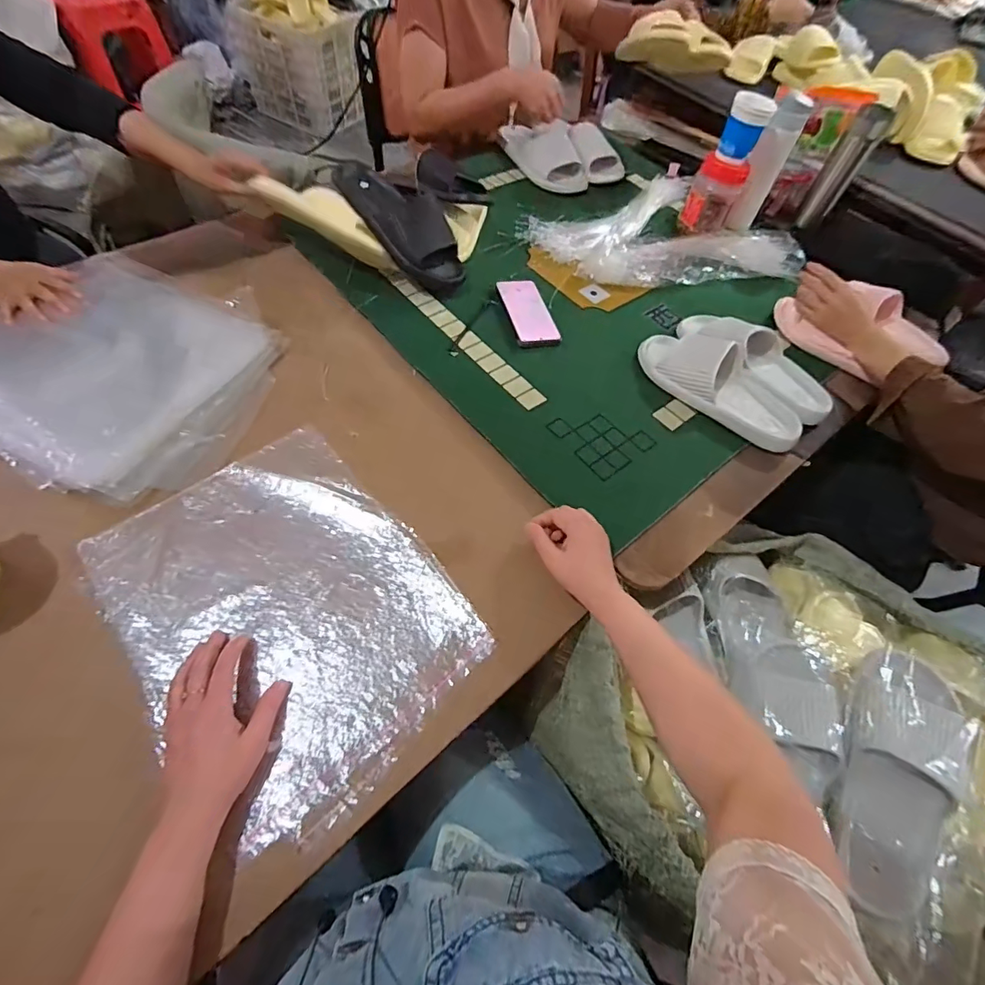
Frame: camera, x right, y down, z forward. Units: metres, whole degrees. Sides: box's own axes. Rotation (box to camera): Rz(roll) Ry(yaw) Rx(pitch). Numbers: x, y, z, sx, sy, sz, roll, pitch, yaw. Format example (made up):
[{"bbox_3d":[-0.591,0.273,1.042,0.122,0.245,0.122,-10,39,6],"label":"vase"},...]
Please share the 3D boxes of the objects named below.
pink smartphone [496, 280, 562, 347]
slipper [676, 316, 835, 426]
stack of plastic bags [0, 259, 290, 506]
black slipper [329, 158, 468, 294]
[{"bbox_3d":[0.059,-0.305,0.807,0.074,0.014,0.161,-10,61,-11],"label":"pink smartphone"},{"bbox_3d":[0.421,-0.221,0.763,0.122,0.069,0.272,-37,68,-23],"label":"slipper"},{"bbox_3d":[-0.550,-0.188,0.666,0.470,0.067,0.360,20,60,7],"label":"stack of plastic bags"},{"bbox_3d":[-0.142,-0.448,0.793,0.252,0.081,0.094,41,65,-13],"label":"black slipper"}]

